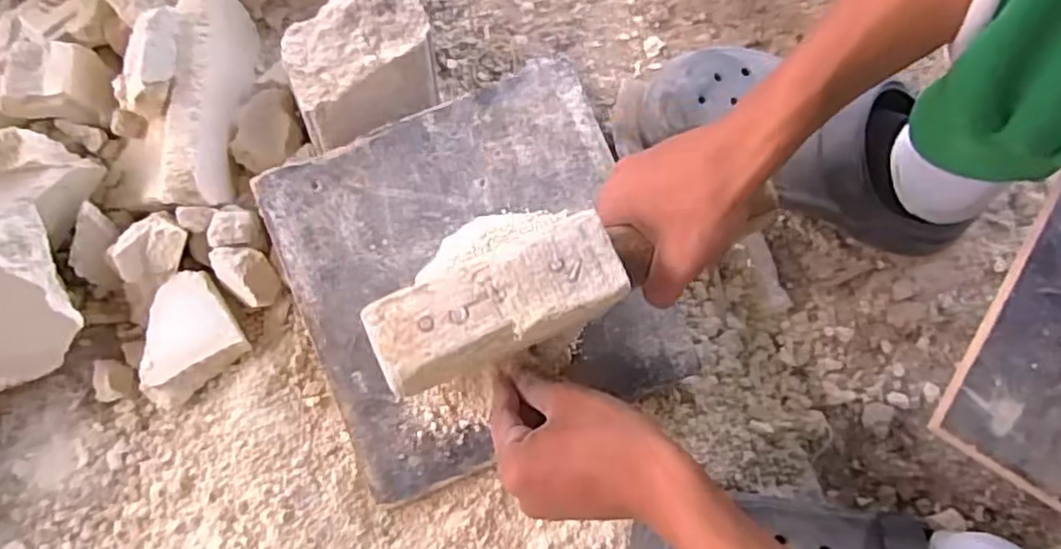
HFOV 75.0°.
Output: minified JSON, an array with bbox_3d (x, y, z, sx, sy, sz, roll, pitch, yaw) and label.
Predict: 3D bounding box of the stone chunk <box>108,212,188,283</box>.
[{"bbox_3d":[-0.277,-0.020,0.507,0.054,0.028,0.038,-18,80,-6],"label":"stone chunk"}]

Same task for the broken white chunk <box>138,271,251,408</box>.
[{"bbox_3d":[-0.254,0.043,0.498,0.076,0.022,0.073,-42,82,-7],"label":"broken white chunk"}]

